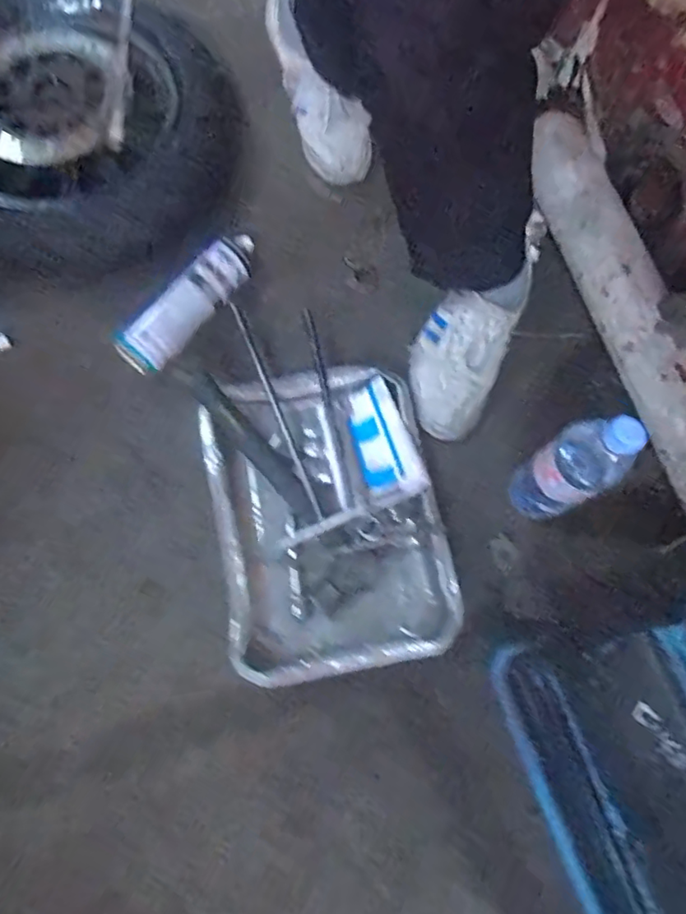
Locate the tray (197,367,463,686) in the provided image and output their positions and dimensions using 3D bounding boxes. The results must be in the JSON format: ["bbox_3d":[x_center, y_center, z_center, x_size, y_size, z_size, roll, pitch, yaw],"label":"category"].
[{"bbox_3d":[-0.021,0.067,0.679,0.255,0.049,0.353,-11,74,-5],"label":"tray"}]

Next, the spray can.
[{"bbox_3d":[-0.195,-0.204,0.752,0.074,0.063,0.231,42,77,10],"label":"spray can"}]

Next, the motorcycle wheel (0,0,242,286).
[{"bbox_3d":[-0.375,-0.438,0.799,0.381,0.132,0.414,0,74,-2],"label":"motorcycle wheel"}]

